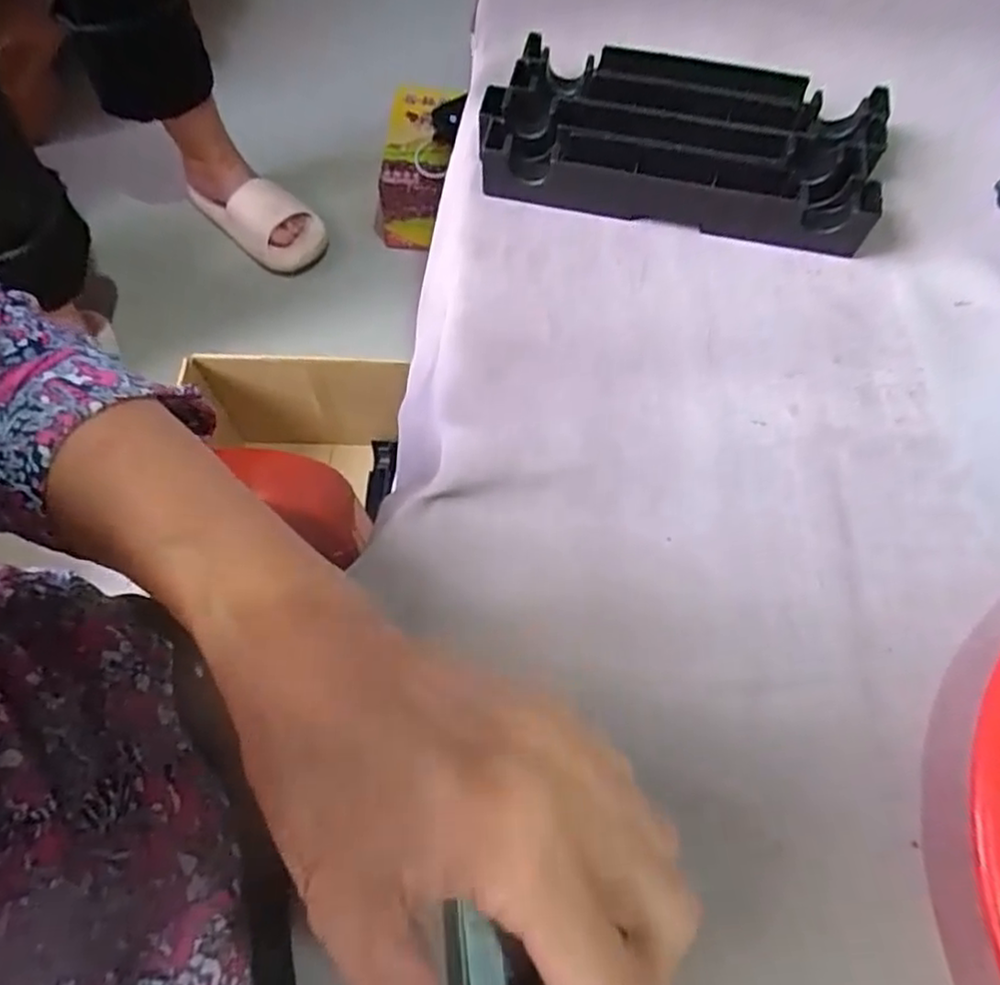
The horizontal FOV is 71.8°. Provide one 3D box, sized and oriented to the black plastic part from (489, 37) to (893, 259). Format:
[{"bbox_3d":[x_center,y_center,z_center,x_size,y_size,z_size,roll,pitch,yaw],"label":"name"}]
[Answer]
[{"bbox_3d":[0.096,-0.188,0.369,0.197,0.030,0.095,13,66,4],"label":"black plastic part"}]

